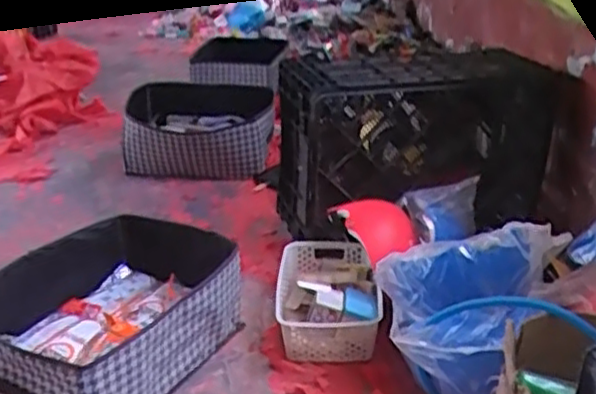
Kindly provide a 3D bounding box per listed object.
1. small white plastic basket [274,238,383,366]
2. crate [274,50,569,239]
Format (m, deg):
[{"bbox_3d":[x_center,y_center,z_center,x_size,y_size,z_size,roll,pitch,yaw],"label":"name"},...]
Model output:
[{"bbox_3d":[0.060,0.186,1.368,0.199,0.108,0.309,3,28,2],"label":"small white plastic basket"},{"bbox_3d":[0.270,-0.109,1.601,0.612,0.404,0.308,-16,33,-30],"label":"crate"}]

